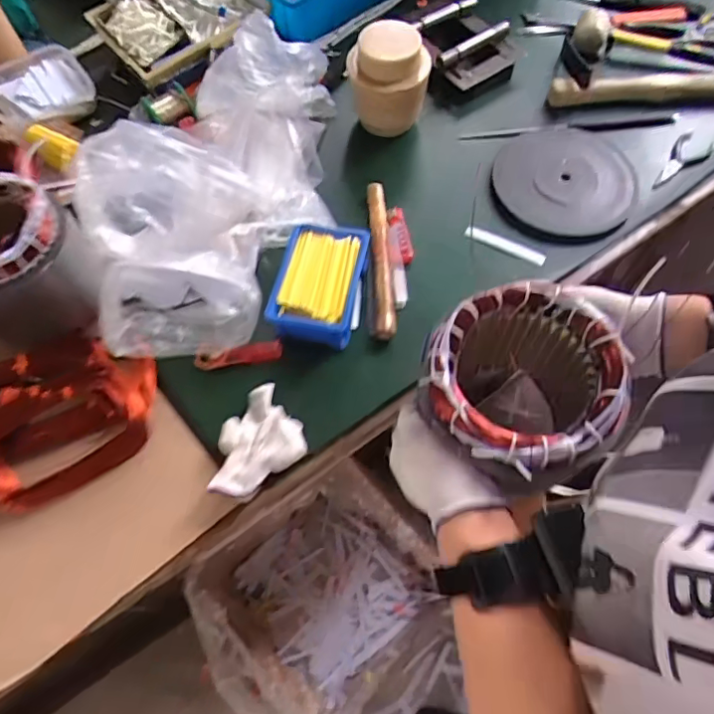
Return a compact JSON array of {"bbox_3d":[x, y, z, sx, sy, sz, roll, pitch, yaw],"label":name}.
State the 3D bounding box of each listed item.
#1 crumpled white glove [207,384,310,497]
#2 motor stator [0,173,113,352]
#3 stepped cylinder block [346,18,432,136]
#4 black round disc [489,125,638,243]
[{"bbox_3d":[-0.116,0.095,0.608,0.116,0.037,0.096,-38,69,-16],"label":"crumpled white glove"},{"bbox_3d":[-0.394,-0.105,0.643,0.137,0.149,0.157,29,68,14],"label":"motor stator"},{"bbox_3d":[0.046,-0.404,0.811,0.113,0.129,0.103,2,64,2],"label":"stepped cylinder block"},{"bbox_3d":[0.298,-0.258,0.799,0.191,0.029,0.217,23,66,12],"label":"black round disc"}]

